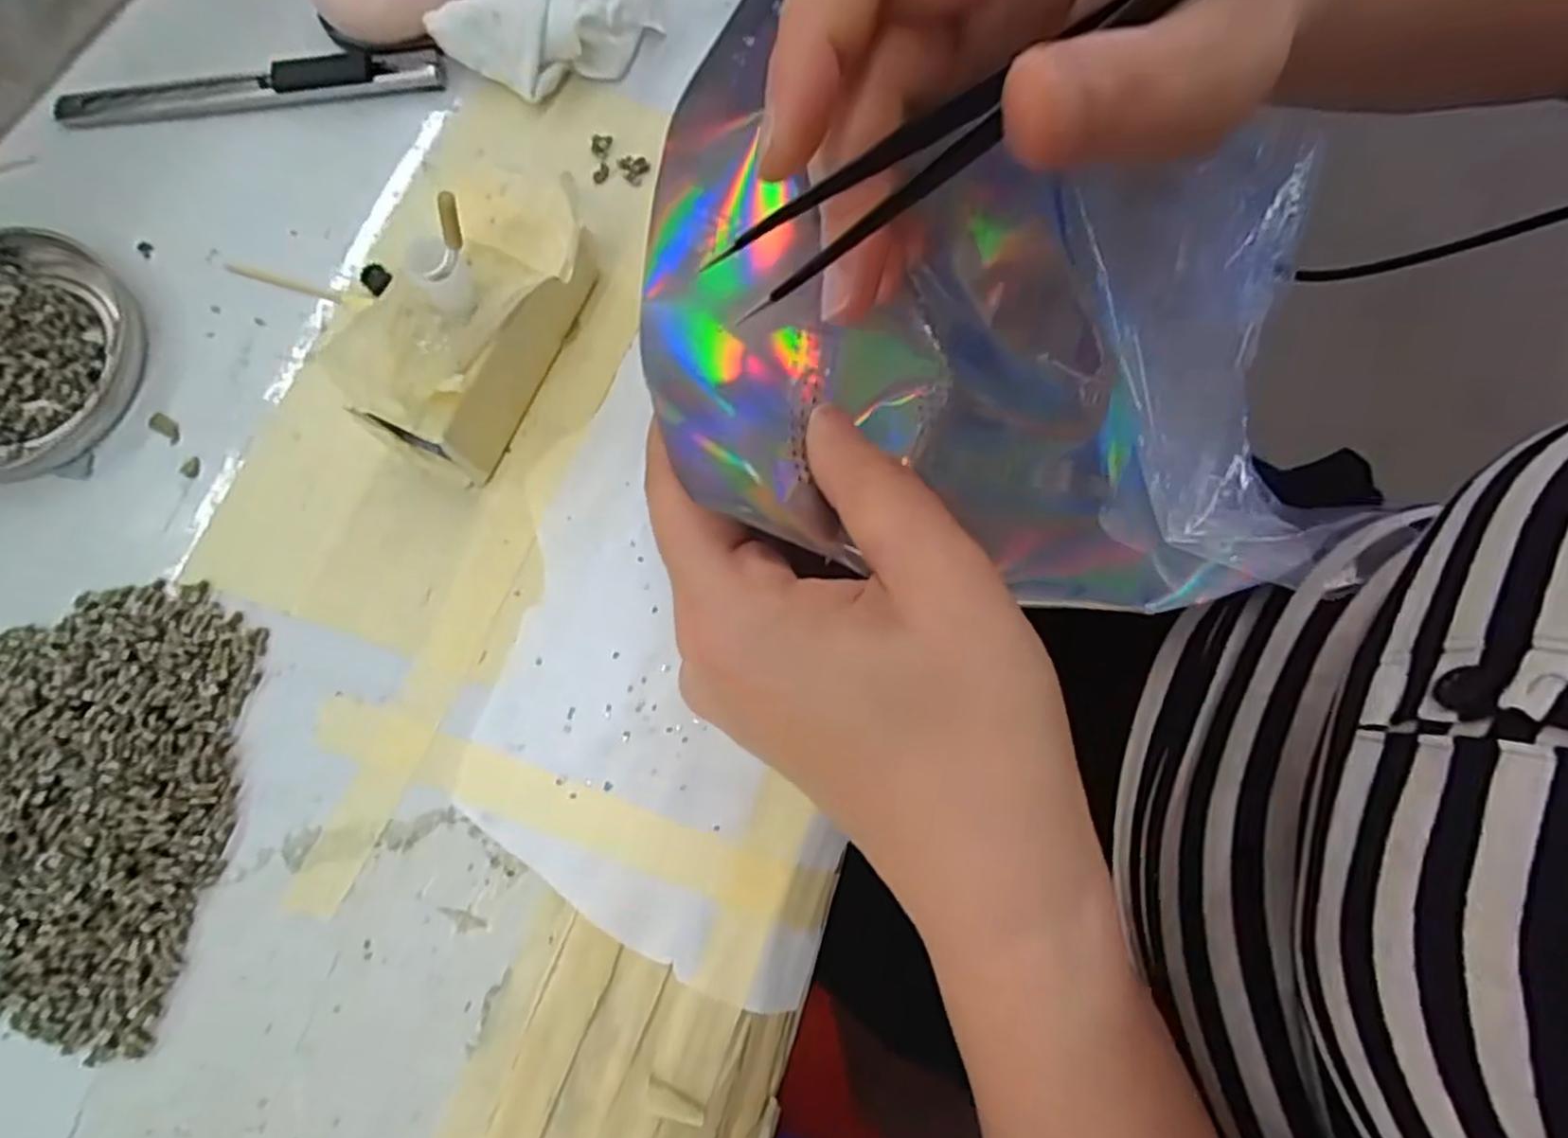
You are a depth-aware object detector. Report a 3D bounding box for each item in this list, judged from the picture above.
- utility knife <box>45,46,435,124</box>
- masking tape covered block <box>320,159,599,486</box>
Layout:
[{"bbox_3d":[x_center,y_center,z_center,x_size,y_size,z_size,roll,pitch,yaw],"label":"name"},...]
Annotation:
[{"bbox_3d":[-0.179,-0.160,0.250,0.129,0.007,0.014,-6,78,-1],"label":"utility knife"},{"bbox_3d":[-0.084,-0.069,0.212,0.041,0.041,0.087,27,80,6],"label":"masking tape covered block"}]

